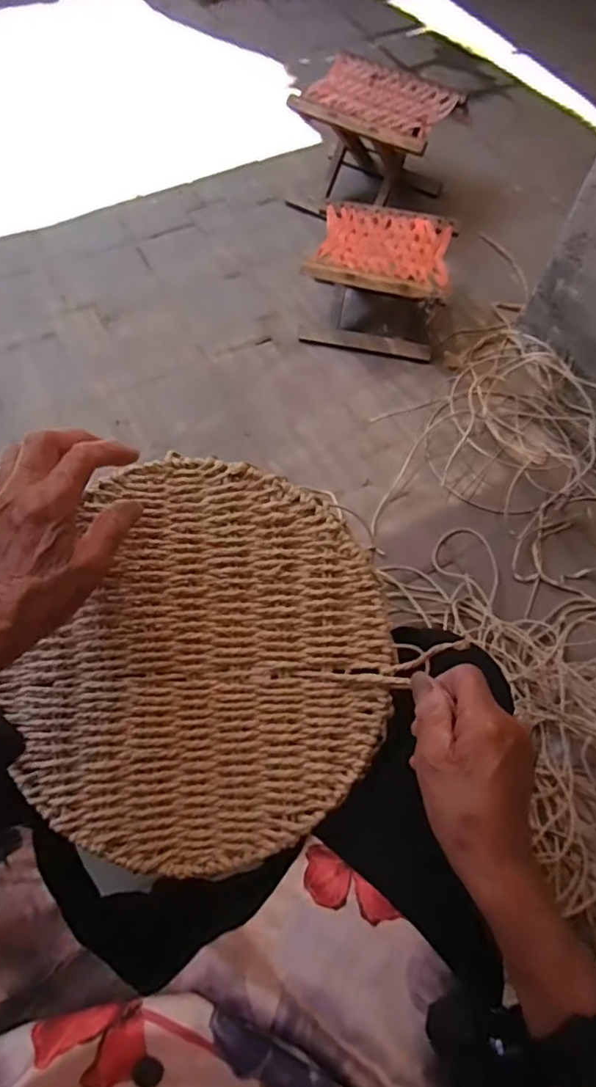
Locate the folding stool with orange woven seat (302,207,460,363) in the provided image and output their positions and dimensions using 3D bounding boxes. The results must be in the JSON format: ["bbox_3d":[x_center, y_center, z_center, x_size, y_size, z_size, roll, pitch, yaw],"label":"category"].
[{"bbox_3d":[0.165,-0.548,1.216,0.275,0.192,0.231,13,62,4],"label":"folding stool with orange woven seat"}]

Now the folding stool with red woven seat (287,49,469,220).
[{"bbox_3d":[0.175,-0.933,1.354,0.312,0.207,0.294,29,66,10],"label":"folding stool with red woven seat"}]

